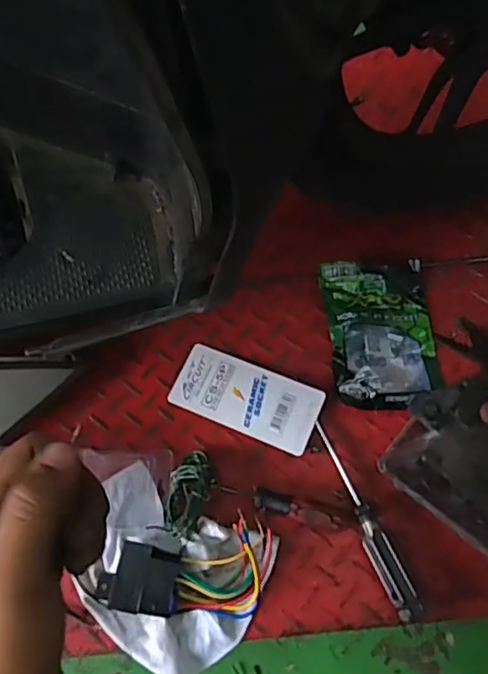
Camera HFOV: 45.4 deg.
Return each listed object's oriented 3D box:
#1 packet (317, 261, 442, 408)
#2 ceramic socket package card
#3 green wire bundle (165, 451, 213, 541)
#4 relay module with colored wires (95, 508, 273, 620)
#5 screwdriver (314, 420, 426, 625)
[{"bbox_3d":[0.143,-0.006,0.599,0.109,0.022,0.161,-6,66,1],"label":"packet"},{"bbox_3d":[0.002,0.060,0.587,0.146,0.011,0.072,22,69,12],"label":"ceramic socket package card"},{"bbox_3d":[-0.051,0.143,0.536,0.041,0.037,0.080,5,67,6],"label":"green wire bundle"},{"bbox_3d":[-0.052,0.201,0.505,0.146,0.049,0.072,0,66,3],"label":"relay module with colored wires"},{"bbox_3d":[0.107,0.163,0.530,0.021,0.027,0.184,-23,67,-7],"label":"screwdriver"}]

